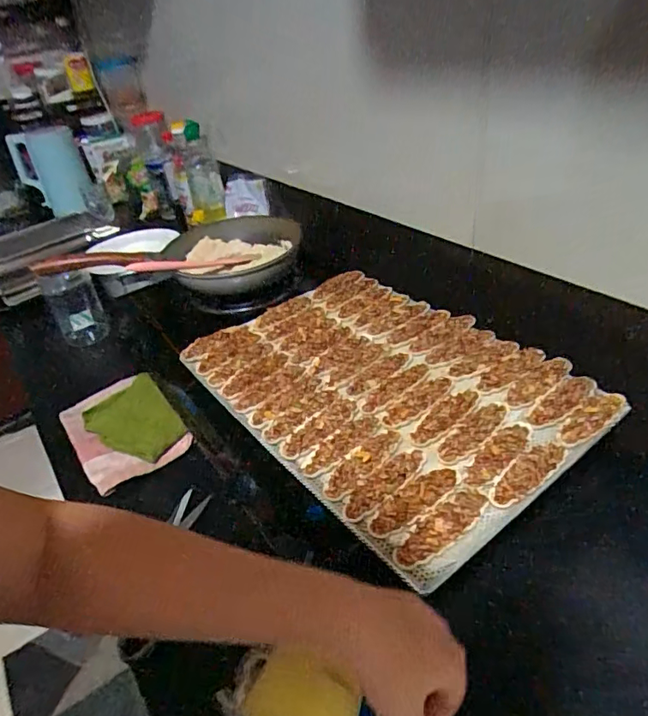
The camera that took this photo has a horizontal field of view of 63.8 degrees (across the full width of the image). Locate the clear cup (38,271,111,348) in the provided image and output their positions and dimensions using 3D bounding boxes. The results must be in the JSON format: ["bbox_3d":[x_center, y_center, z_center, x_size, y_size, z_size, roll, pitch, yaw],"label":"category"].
[{"bbox_3d":[-0.519,-0.103,1.093,0.097,0.156,0.078,-27,40,-24],"label":"clear cup"}]

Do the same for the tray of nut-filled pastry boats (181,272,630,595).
[{"bbox_3d":[0.066,0.022,0.625,0.314,0.035,0.439,-29,41,-26],"label":"tray of nut-filled pastry boats"}]

